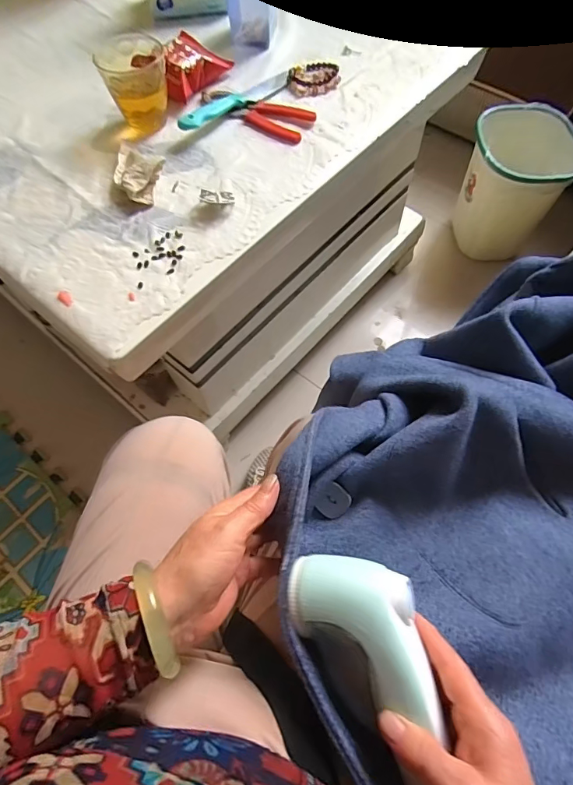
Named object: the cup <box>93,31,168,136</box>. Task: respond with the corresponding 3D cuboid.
[{"bbox_3d":[-0.191,-0.396,0.571,0.078,0.091,0.083,-16,66,-7],"label":"cup"}]

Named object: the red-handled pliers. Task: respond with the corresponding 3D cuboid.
[{"bbox_3d":[-0.043,-0.380,0.591,0.159,0.011,0.063,25,67,12],"label":"red-handled pliers"}]

